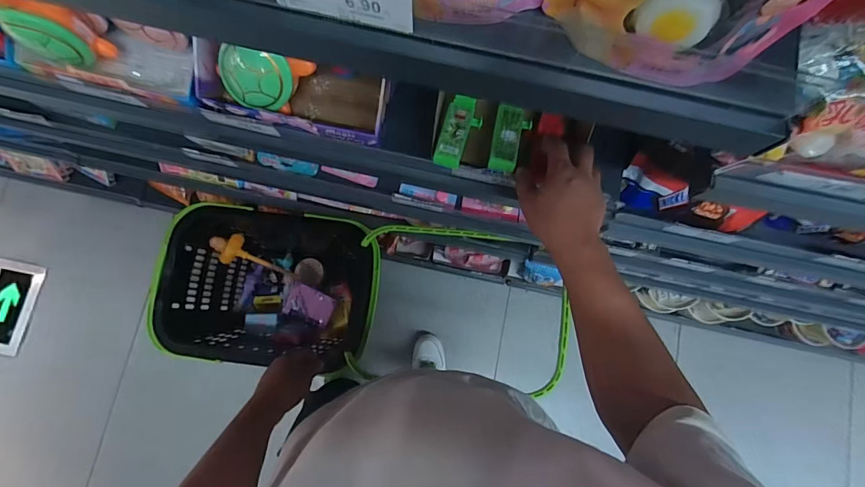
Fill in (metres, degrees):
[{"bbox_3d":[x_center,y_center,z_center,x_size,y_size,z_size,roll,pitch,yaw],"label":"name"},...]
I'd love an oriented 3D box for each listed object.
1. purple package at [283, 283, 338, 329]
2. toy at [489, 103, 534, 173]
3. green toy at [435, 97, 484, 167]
[{"bbox_3d":[-0.352,0.175,1.164,0.142,0.023,0.092,22,81,2],"label":"purple package"},{"bbox_3d":[0.101,-0.133,0.516,0.046,0.021,0.089,12,80,0],"label":"toy"},{"bbox_3d":[0.036,-0.145,0.522,0.045,0.020,0.102,15,80,1],"label":"green toy"}]

